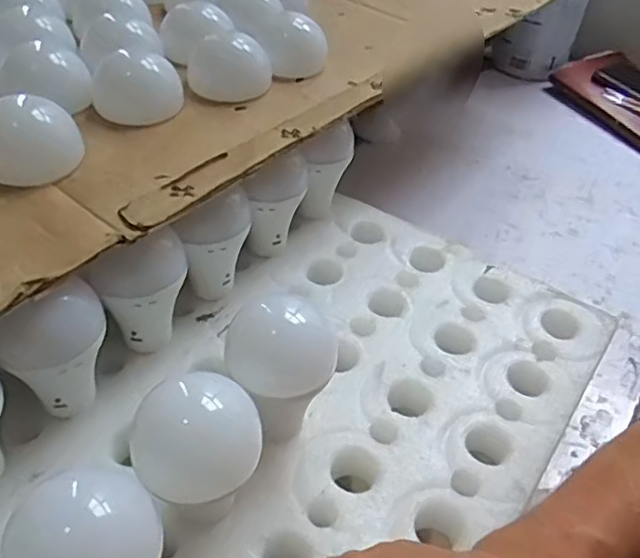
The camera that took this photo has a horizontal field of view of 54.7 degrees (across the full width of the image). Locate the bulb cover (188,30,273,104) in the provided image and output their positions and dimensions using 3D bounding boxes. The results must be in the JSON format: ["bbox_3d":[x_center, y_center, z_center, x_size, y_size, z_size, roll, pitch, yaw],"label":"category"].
[{"bbox_3d":[-0.073,-0.171,0.502,0.067,0.032,0.067,-2,43,-8],"label":"bulb cover"}]

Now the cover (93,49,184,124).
[{"bbox_3d":[-0.139,-0.148,0.468,0.064,0.034,0.061,-9,45,-16],"label":"cover"}]

